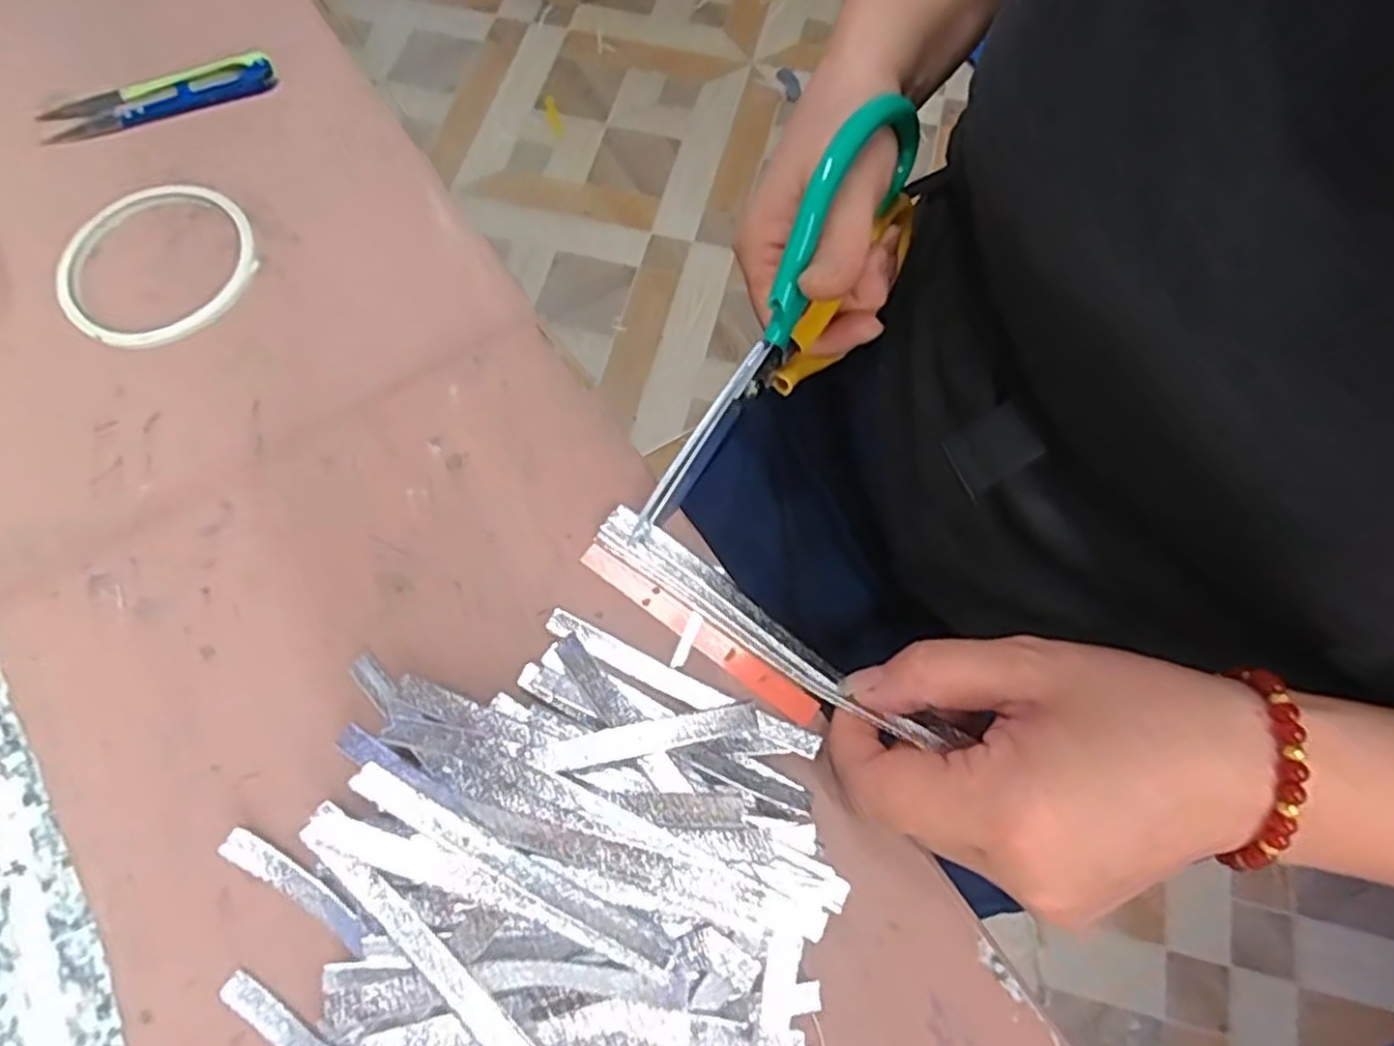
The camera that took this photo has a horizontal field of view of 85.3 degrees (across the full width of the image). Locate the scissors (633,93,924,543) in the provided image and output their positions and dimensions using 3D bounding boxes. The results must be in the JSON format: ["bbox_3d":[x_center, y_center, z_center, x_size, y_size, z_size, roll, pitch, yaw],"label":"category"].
[{"bbox_3d":[0.036,-0.073,0.300,0.022,0.083,0.189,32,88,14],"label":"scissors"}]

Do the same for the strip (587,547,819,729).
[{"bbox_3d":[-0.001,0.038,0.272,0.099,0.005,0.011,35,71,14],"label":"strip"}]

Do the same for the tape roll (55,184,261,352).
[{"bbox_3d":[-0.254,-0.123,0.355,0.087,0.009,0.087,0,68,0],"label":"tape roll"}]

